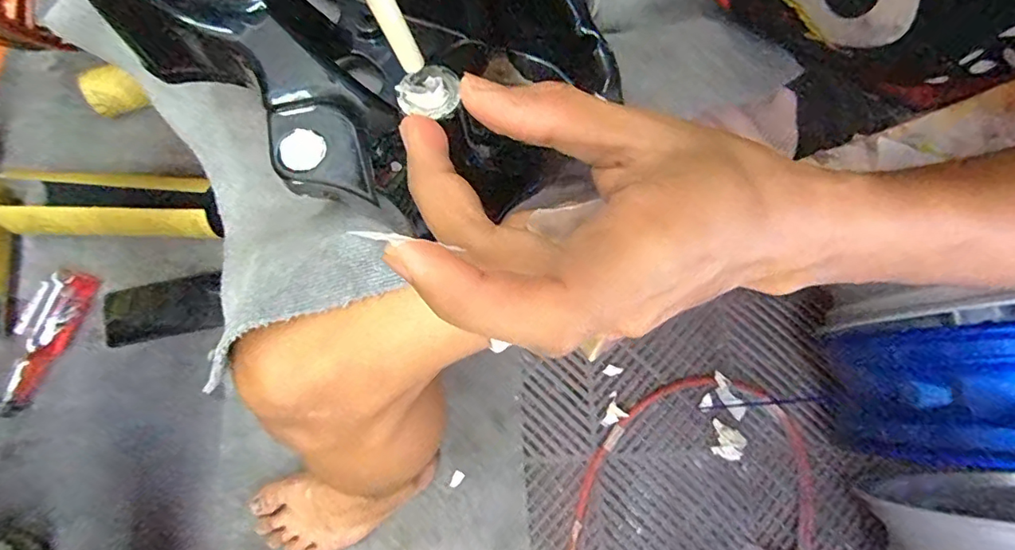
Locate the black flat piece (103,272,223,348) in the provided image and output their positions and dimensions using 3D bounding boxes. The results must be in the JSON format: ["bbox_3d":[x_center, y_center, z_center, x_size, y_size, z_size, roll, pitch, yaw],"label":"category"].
[{"bbox_3d":[-0.476,0.050,0.742,0.152,0.012,0.075,-11,76,-4],"label":"black flat piece"}]

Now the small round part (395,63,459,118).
[{"bbox_3d":[-0.026,-0.060,0.174,0.020,0.005,0.019,0,76,-1],"label":"small round part"}]

